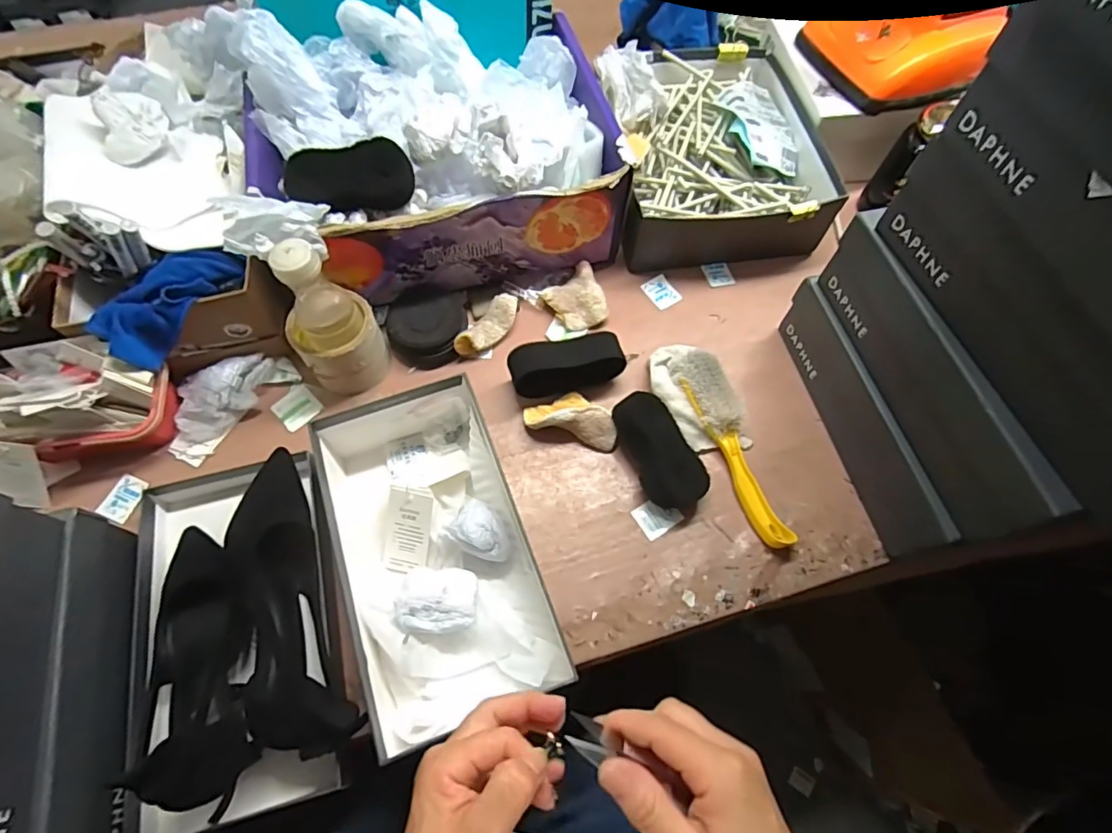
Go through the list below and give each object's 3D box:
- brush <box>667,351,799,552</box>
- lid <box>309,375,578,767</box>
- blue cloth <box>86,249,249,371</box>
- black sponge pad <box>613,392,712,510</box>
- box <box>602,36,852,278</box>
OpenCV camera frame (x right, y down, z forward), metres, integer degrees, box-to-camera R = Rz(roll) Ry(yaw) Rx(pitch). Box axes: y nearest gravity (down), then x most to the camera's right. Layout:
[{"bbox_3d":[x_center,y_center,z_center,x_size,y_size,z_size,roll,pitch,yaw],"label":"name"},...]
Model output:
[{"bbox_3d":[0.189,0.028,0.574,0.052,0.035,0.232,-17,66,-9],"label":"brush"},{"bbox_3d":[-0.118,0.121,0.503,0.163,0.078,0.293,-19,67,-10],"label":"lid"},{"bbox_3d":[-0.395,-0.125,0.548,0.082,0.047,0.150,33,68,13],"label":"blue cloth"},{"bbox_3d":[0.109,0.033,0.565,0.065,0.046,0.128,-21,67,-11],"label":"black sponge pad"},{"bbox_3d":[0.209,-0.361,0.719,0.286,0.104,0.317,-3,65,-3],"label":"box"}]

